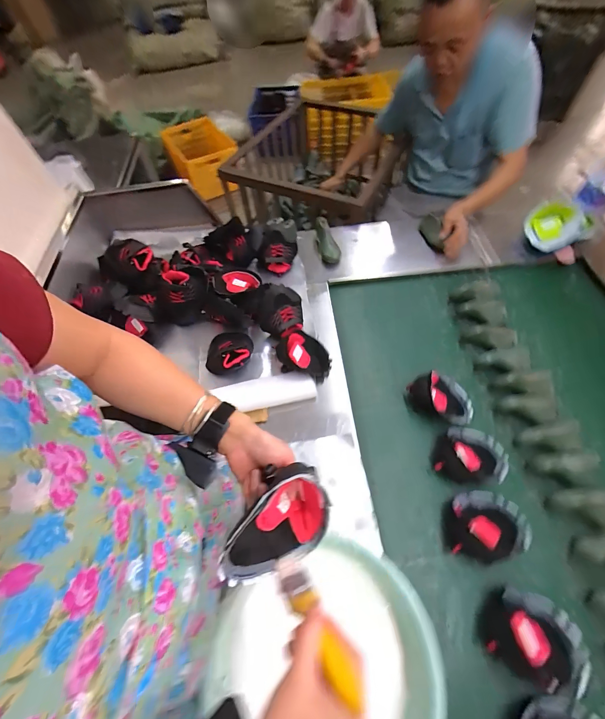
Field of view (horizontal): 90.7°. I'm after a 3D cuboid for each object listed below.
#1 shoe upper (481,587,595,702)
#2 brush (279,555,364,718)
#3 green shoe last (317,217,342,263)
[{"bbox_3d":[0.374,0.443,0.473,0.148,0.053,0.116,12,63,10],"label":"shoe upper"},{"bbox_3d":[0.009,0.242,0.282,0.027,0.145,0.023,-39,106,-17],"label":"brush"},{"bbox_3d":[0.077,-0.369,0.934,0.059,0.067,0.142,-15,61,-5],"label":"green shoe last"}]

